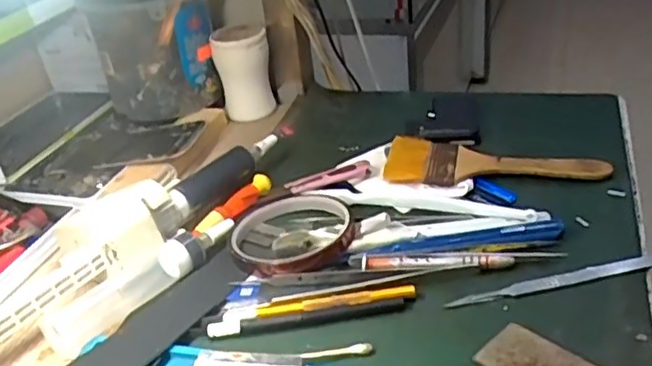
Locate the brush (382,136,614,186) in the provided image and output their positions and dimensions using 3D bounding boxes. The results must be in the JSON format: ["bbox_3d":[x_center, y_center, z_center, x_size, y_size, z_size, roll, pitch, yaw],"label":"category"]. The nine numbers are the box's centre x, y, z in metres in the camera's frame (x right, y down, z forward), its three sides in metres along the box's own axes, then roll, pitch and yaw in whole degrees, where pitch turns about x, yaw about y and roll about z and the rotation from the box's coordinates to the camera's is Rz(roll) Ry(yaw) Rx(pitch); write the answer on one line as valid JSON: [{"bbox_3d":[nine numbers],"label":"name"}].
[{"bbox_3d":[0.127,-0.013,0.484,0.161,0.010,0.061,6,34,20],"label":"brush"}]

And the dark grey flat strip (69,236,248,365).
[{"bbox_3d":[-0.100,0.082,0.374,0.038,0.009,0.162,18,32,26],"label":"dark grey flat strip"}]

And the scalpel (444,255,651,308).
[{"bbox_3d":[0.137,0.057,0.377,0.132,0.007,0.009,-9,32,-5],"label":"scalpel"}]

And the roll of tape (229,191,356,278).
[{"bbox_3d":[-0.023,0.034,0.443,0.083,0.009,0.086,-5,32,3],"label":"roll of tape"}]

